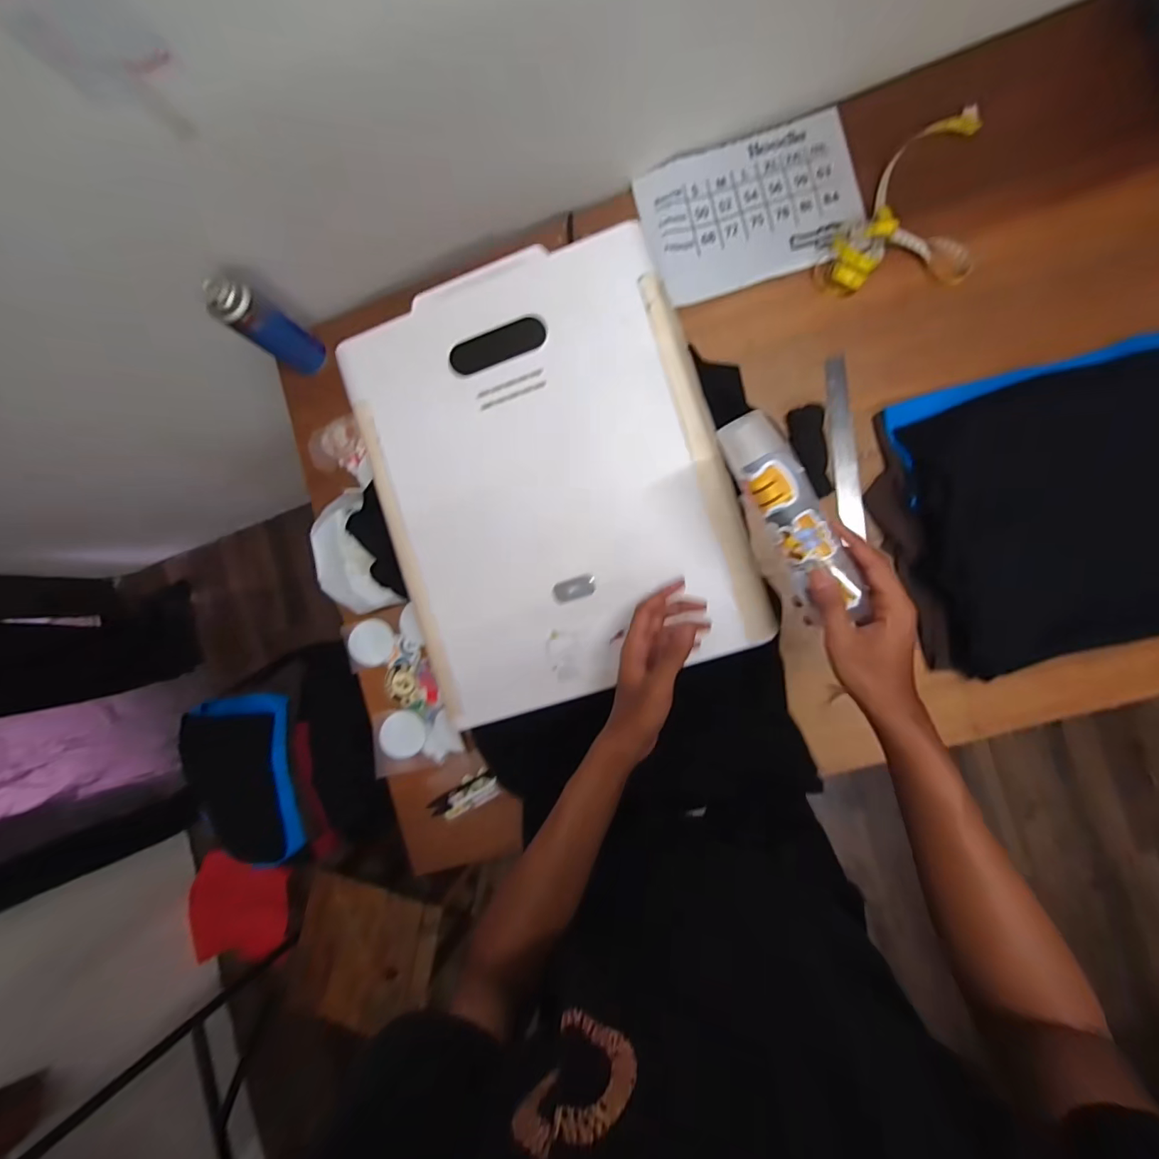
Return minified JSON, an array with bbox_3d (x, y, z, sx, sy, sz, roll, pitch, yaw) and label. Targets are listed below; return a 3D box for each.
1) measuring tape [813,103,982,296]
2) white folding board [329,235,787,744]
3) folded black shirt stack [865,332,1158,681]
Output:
[{"bbox_3d":[0.433,-0.519,0.665,0.195,0.040,0.248,2,89,9],"label":"measuring tape"},{"bbox_3d":[-0.042,-0.117,0.581,0.398,0.026,0.500,-18,86,8],"label":"white folding board"},{"bbox_3d":[0.690,-0.107,0.609,0.569,0.050,0.375,-14,86,8],"label":"folded black shirt stack"}]

